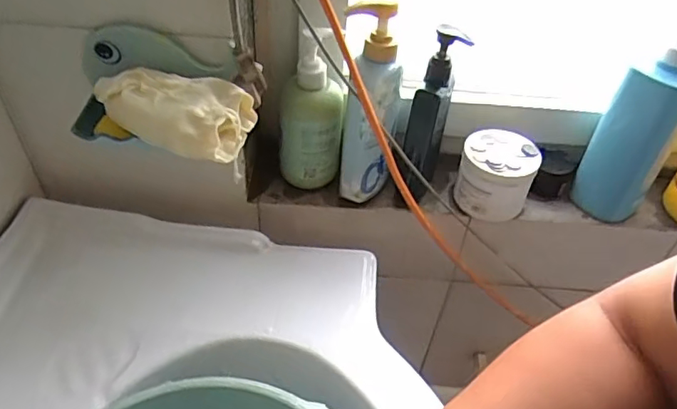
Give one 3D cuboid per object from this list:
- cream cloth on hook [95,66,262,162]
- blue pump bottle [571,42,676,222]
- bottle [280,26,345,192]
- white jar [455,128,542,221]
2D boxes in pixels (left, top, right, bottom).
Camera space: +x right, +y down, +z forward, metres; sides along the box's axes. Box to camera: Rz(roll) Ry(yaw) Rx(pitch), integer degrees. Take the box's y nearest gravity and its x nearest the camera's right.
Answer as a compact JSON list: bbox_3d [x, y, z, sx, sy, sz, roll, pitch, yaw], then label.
[{"bbox_3d":[-0.136,-0.082,0.463,0.126,0.034,0.068,21,45,16],"label":"cream cloth on hook"},{"bbox_3d":[0.321,-0.090,0.578,0.076,0.249,0.056,29,48,23],"label":"blue pump bottle"},{"bbox_3d":[-0.030,-0.096,0.594,0.066,0.175,0.056,1,43,-6],"label":"bottle"},{"bbox_3d":[0.180,-0.032,0.629,0.080,0.076,0.081,3,43,-3],"label":"white jar"}]

